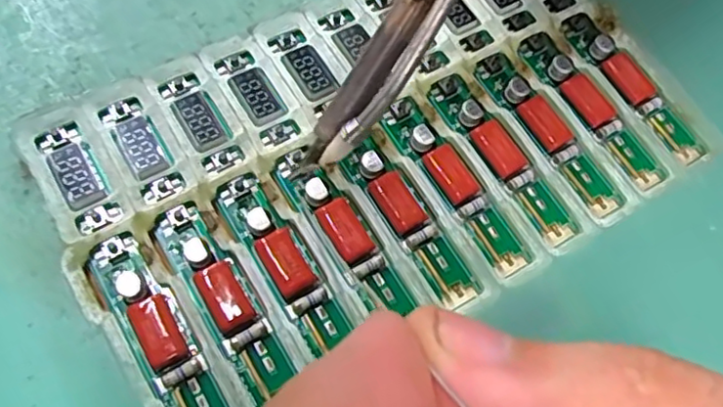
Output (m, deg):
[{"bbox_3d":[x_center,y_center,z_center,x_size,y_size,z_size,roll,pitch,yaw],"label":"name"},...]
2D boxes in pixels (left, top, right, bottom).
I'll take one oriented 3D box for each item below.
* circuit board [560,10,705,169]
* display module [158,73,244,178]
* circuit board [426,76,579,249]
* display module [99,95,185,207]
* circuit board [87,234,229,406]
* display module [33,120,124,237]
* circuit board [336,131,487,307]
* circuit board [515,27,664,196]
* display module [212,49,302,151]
[{"bbox_3d":[0.082,-0.037,0.191,0.011,0.008,0.057,-32,72,-12],"label":"circuit board"},{"bbox_3d":[-0.043,-0.022,0.167,0.011,0.004,0.033,-30,72,-11],"label":"display module"},{"bbox_3d":[0.039,-0.013,0.175,0.011,0.009,0.056,-34,72,-12],"label":"circuit board"},{"bbox_3d":[-0.057,-0.015,0.163,0.011,0.004,0.033,-31,72,-11],"label":"display module"},{"bbox_3d":[-0.046,0.031,0.145,0.014,0.004,0.056,-33,72,-12],"label":"circuit board"},{"bbox_3d":[-0.071,-0.007,0.159,0.011,0.004,0.032,-31,72,-11],"label":"display module"},{"bbox_3d":[0.012,0.005,0.166,0.012,0.007,0.050,-34,72,-12],"label":"circuit board"},{"bbox_3d":[0.067,-0.028,0.186,0.012,0.009,0.057,-33,72,-12],"label":"circuit board"},{"bbox_3d":[-0.029,-0.030,0.172,0.011,0.004,0.032,-30,72,-11],"label":"display module"}]

